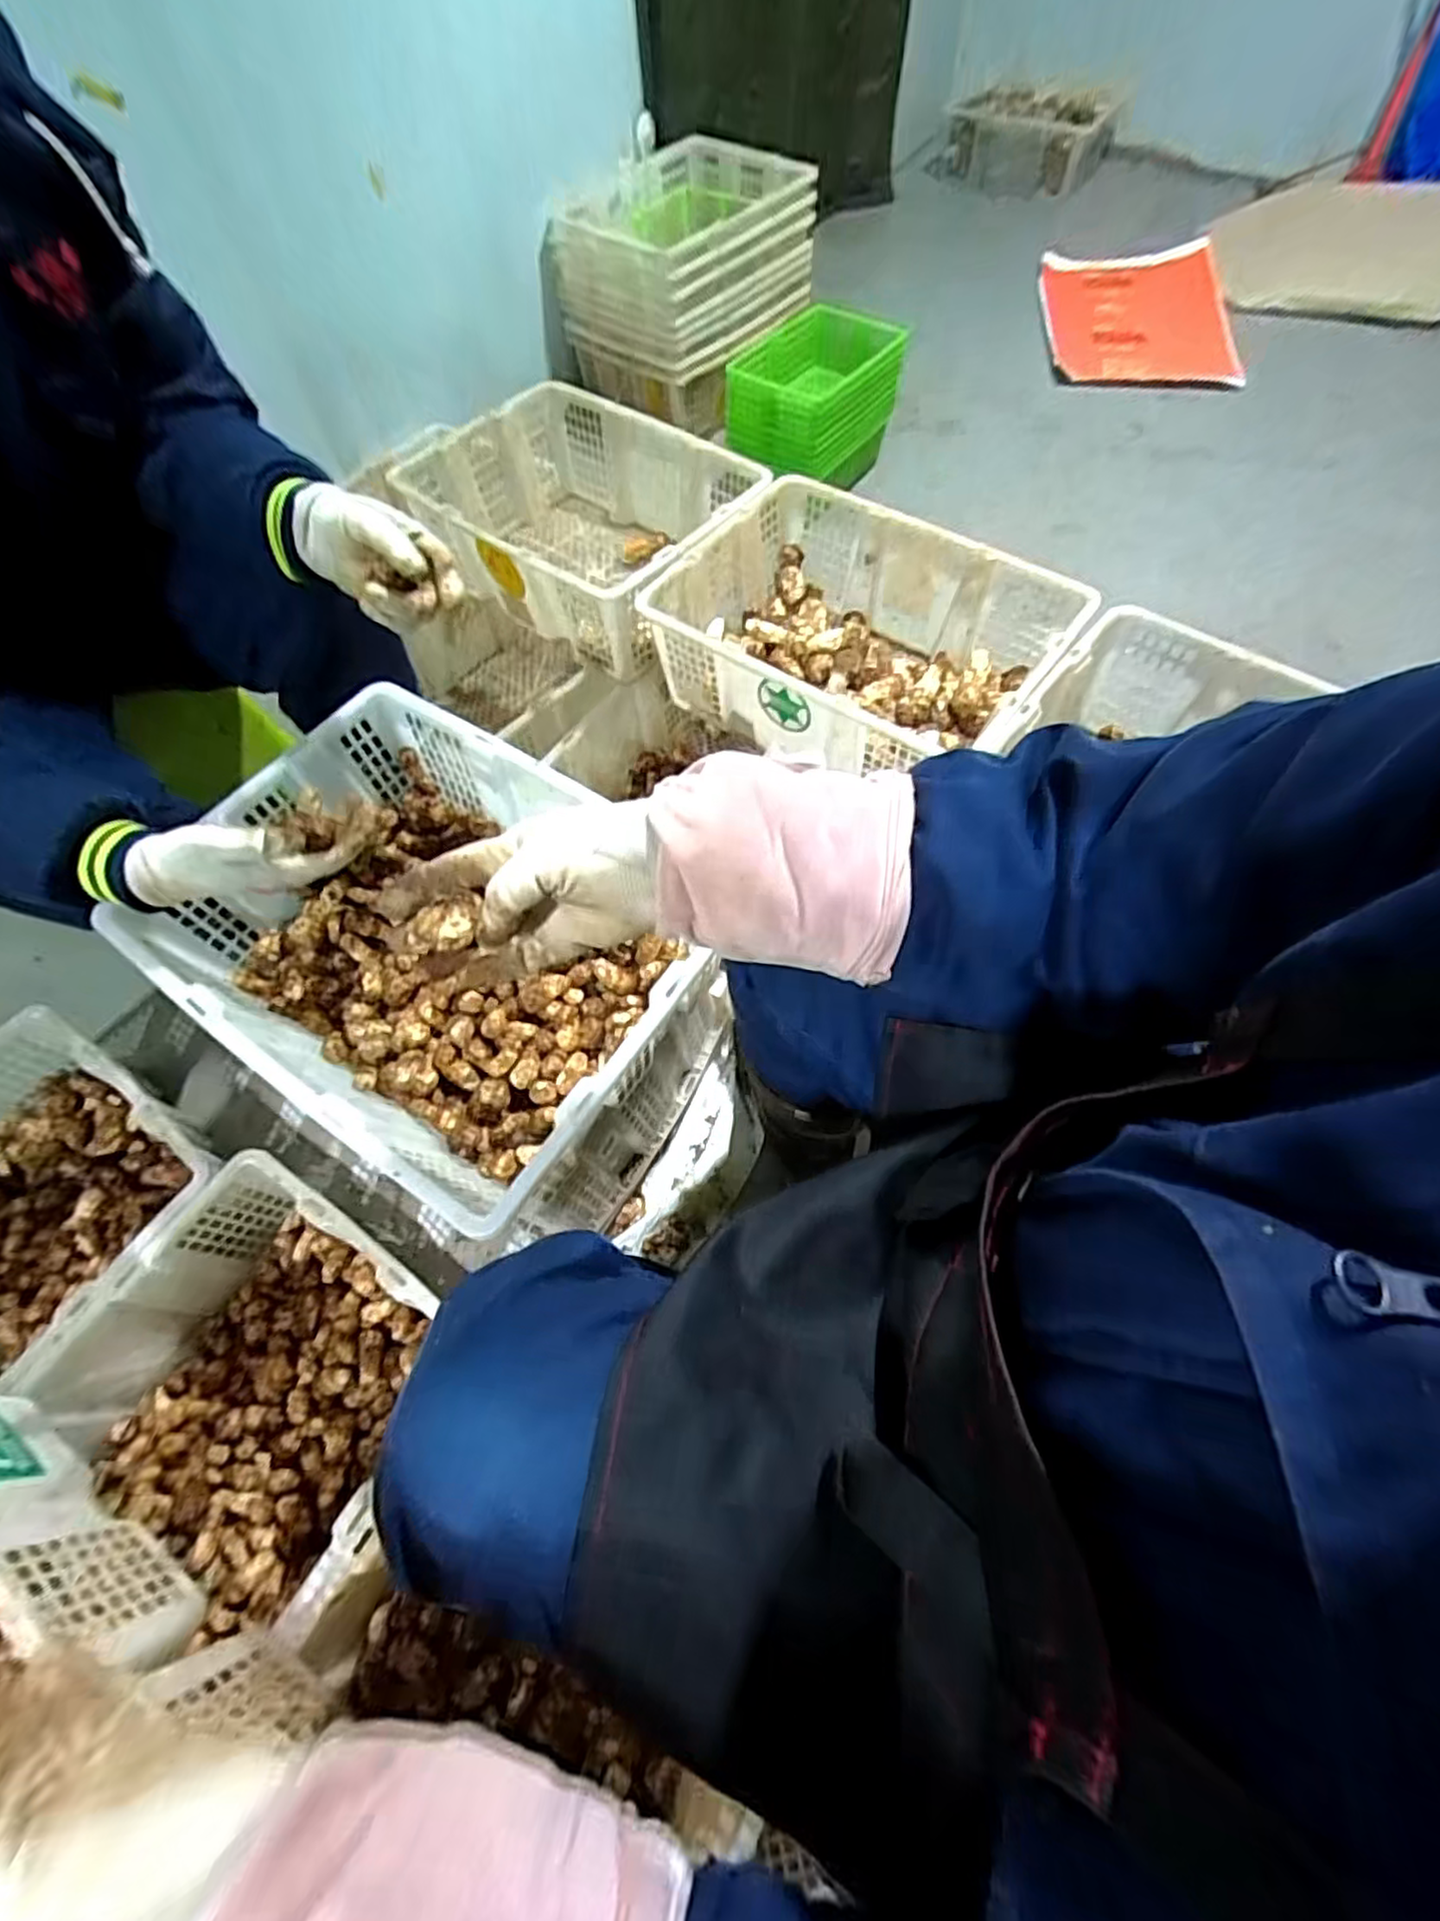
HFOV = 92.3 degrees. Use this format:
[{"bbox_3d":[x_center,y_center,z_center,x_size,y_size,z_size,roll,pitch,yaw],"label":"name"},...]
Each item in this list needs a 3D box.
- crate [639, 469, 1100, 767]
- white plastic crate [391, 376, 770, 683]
[{"bbox_3d":[0.177,-0.418,0.938,0.482,0.175,0.354,33,69,18],"label":"crate"},{"bbox_3d":[-0.220,-0.682,1.090,0.538,0.174,0.366,35,70,18],"label":"white plastic crate"}]

